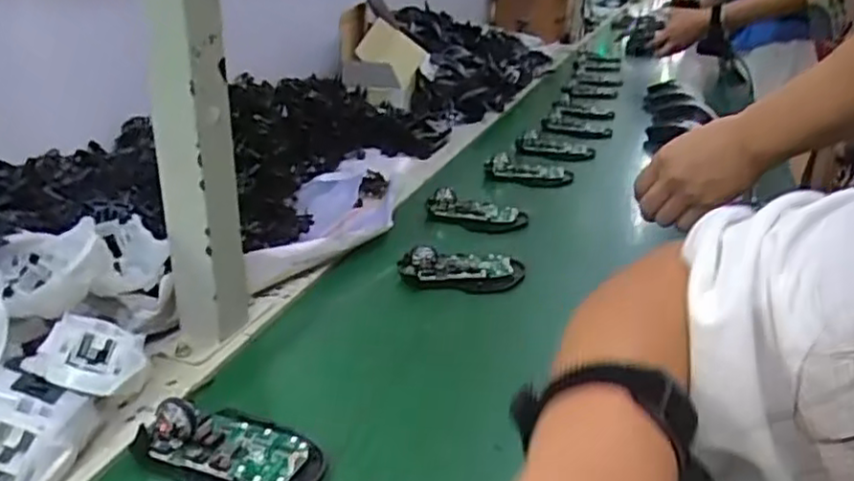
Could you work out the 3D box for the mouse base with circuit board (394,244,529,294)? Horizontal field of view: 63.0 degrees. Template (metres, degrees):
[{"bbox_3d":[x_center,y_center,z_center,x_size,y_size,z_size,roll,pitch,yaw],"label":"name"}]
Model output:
[{"bbox_3d":[0.033,0.025,0.640,0.113,0.028,0.059,-1,25,-2],"label":"mouse base with circuit board"}]

